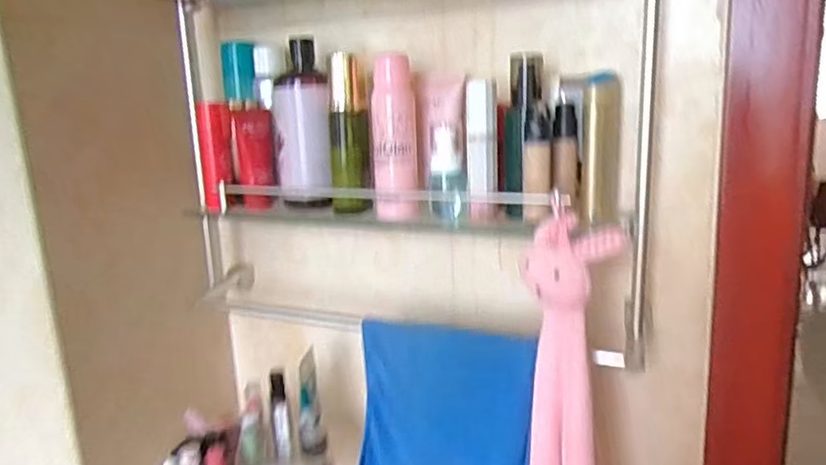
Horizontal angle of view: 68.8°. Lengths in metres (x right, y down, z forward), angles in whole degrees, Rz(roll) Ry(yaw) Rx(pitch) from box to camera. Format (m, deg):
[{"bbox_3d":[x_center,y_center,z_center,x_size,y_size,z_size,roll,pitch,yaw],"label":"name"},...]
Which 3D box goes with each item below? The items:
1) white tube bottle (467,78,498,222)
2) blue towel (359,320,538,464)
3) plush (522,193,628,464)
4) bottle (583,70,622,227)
[{"bbox_3d":[0.064,-0.075,0.555,0.027,0.125,0.017,-1,12,7],"label":"white tube bottle"},{"bbox_3d":[0.032,0.202,0.626,0.196,0.210,0.032,3,13,28],"label":"blue towel"},{"bbox_3d":[0.135,0.154,0.518,0.068,0.331,0.074,0,12,12],"label":"plush"},{"bbox_3d":[0.174,-0.076,0.554,0.030,0.134,0.037,2,13,22],"label":"bottle"}]

